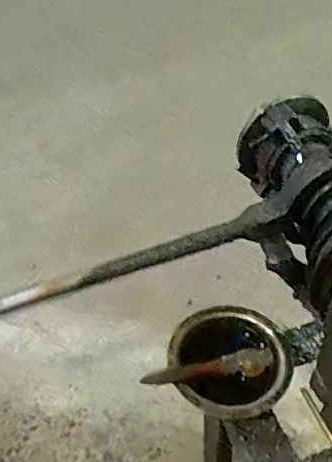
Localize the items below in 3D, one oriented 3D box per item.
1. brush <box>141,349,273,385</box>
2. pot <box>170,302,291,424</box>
[{"bbox_3d":[0.050,0.150,0.615,0.152,0.025,0.025,-2,42,-27],"label":"brush"},{"bbox_3d":[0.075,0.149,0.634,0.122,0.069,0.131,-2,46,2],"label":"pot"}]

